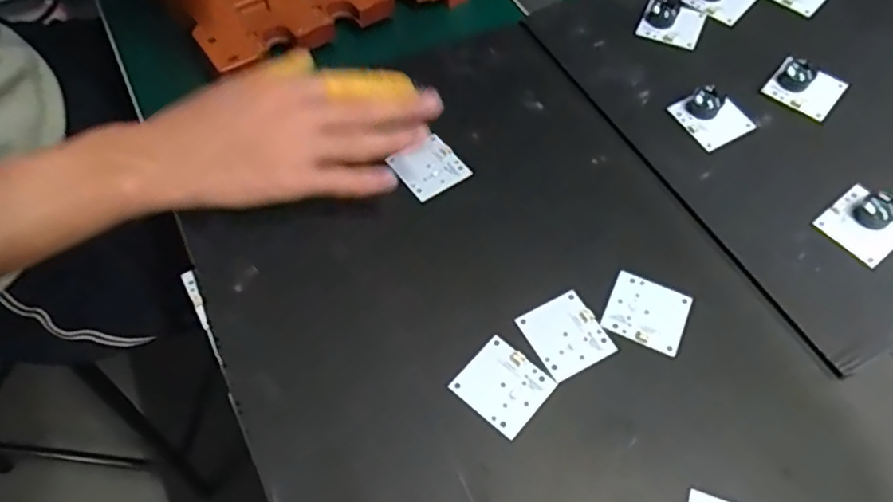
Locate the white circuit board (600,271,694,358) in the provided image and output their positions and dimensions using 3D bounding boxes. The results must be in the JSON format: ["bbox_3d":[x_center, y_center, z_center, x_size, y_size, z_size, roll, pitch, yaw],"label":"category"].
[{"bbox_3d":[0.125,0.038,0.399,0.047,0.004,0.045,23,60,13],"label":"white circuit board"}]

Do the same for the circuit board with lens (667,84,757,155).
[{"bbox_3d":[0.196,-0.101,0.470,0.043,0.025,0.046,-27,62,-17],"label":"circuit board with lens"}]

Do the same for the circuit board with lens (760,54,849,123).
[{"bbox_3d":[0.271,-0.126,0.478,0.049,0.017,0.042,35,63,19],"label":"circuit board with lens"}]

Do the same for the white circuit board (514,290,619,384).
[{"bbox_3d":[0.072,0.050,0.385,0.044,0.004,0.047,-25,62,-17],"label":"white circuit board"}]

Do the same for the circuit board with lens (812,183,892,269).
[{"bbox_3d":[0.278,-0.021,0.419,0.047,0.023,0.046,-33,64,-20],"label":"circuit board with lens"}]

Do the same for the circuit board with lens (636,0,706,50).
[{"bbox_3d":[0.184,-0.186,0.521,0.048,0.009,0.036,21,86,4],"label":"circuit board with lens"}]

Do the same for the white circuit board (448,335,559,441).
[{"bbox_3d":[0.033,0.078,0.370,0.046,0.004,0.044,36,64,20],"label":"white circuit board"}]

